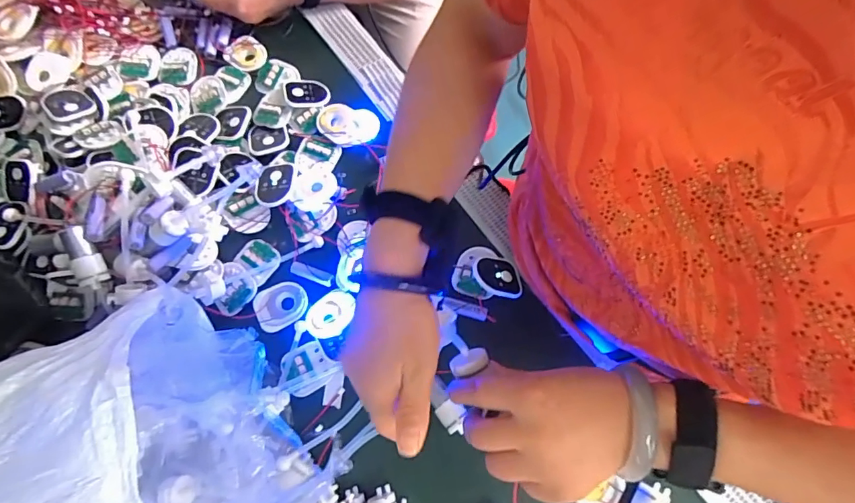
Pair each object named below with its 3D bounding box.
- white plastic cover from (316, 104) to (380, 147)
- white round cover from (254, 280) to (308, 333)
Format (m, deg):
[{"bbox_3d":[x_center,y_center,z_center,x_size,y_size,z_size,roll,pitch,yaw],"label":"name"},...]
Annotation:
[{"bbox_3d":[-0.103,-0.163,0.594,0.079,0.012,0.055,1,70,1],"label":"white plastic cover"},{"bbox_3d":[-0.167,0.061,0.528,0.058,0.007,0.049,-25,72,-8],"label":"white round cover"}]

